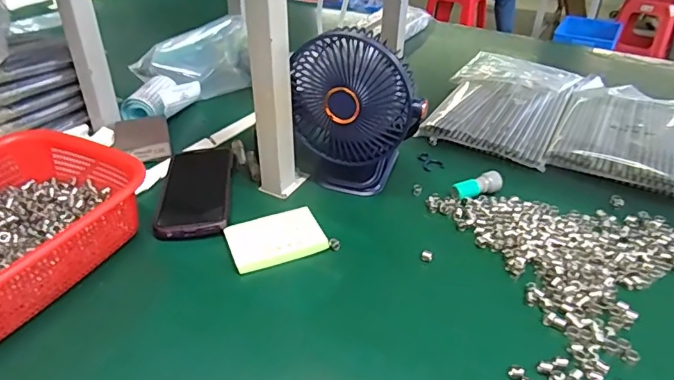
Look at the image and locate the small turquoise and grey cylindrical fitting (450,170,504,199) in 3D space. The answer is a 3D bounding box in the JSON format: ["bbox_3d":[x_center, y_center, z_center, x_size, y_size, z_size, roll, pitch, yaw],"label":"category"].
[{"bbox_3d":[0.168,-0.005,0.585,0.058,0.022,0.022,-13,36,-19],"label":"small turquoise and grey cylindrical fitting"}]

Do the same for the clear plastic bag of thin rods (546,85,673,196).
[{"bbox_3d":[0.433,-0.090,0.725,0.181,0.024,0.311,18,38,25],"label":"clear plastic bag of thin rods"}]

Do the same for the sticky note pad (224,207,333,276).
[{"bbox_3d":[-0.063,0.050,0.507,0.095,0.012,0.067,-15,37,-21],"label":"sticky note pad"}]

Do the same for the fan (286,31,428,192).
[{"bbox_3d":[0.017,-0.084,0.564,0.135,0.182,0.100,-2,34,-3],"label":"fan"}]

